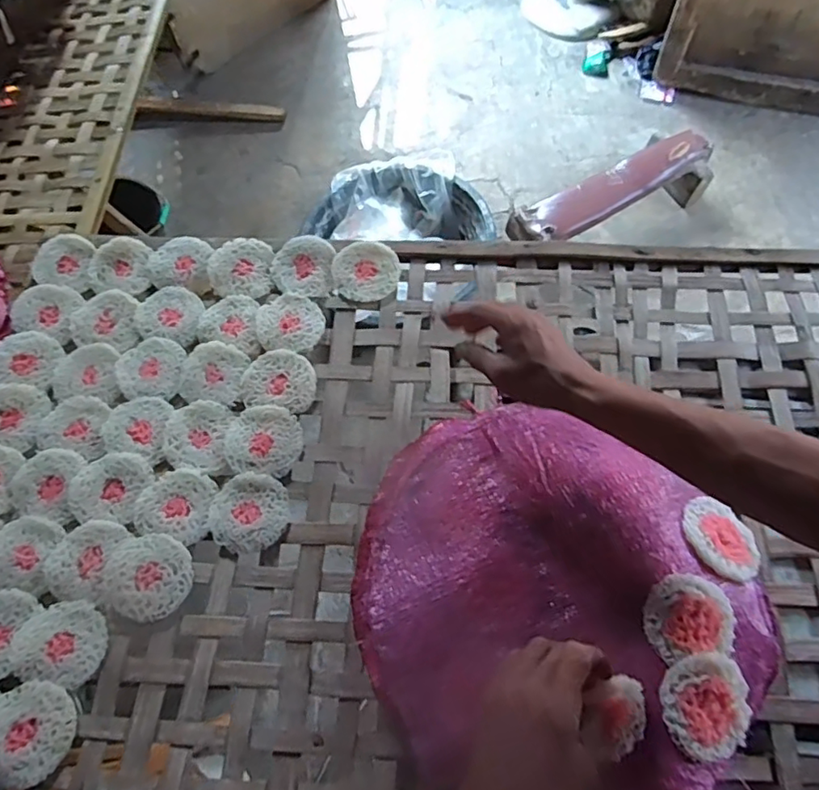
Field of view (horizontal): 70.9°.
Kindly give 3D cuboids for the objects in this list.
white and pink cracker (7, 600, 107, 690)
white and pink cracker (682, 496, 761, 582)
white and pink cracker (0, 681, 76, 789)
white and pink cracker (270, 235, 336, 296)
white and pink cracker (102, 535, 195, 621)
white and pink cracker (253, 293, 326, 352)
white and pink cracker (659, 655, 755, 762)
[{"bbox_3d":[-0.315,0.221,0.517,0.079,0.006,0.069,9,67,7],"label":"white and pink cracker"},{"bbox_3d":[0.284,0.130,0.522,0.066,0.007,0.077,-31,72,-34],"label":"white and pink cracker"},{"bbox_3d":[-0.327,0.288,0.487,0.079,0.010,0.075,-1,66,3],"label":"white and pink cracker"},{"bbox_3d":[-0.125,-0.153,0.673,0.074,0.011,0.074,0,66,3],"label":"white and pink cracker"},{"bbox_3d":[-0.246,0.169,0.541,0.079,0.008,0.074,-1,66,3],"label":"white and pink cracker"},{"bbox_3d":[-0.135,-0.084,0.650,0.075,0.006,0.072,-1,66,3],"label":"white and pink cracker"},{"bbox_3d":[0.234,0.242,0.450,0.075,0.022,0.069,-11,66,-2],"label":"white and pink cracker"}]

